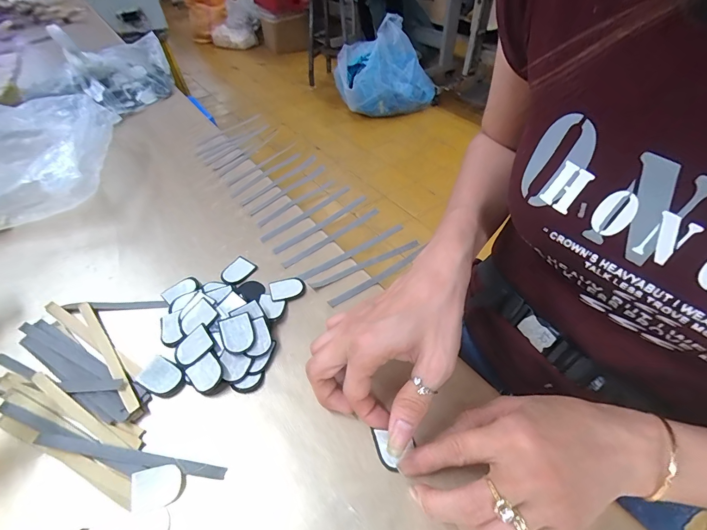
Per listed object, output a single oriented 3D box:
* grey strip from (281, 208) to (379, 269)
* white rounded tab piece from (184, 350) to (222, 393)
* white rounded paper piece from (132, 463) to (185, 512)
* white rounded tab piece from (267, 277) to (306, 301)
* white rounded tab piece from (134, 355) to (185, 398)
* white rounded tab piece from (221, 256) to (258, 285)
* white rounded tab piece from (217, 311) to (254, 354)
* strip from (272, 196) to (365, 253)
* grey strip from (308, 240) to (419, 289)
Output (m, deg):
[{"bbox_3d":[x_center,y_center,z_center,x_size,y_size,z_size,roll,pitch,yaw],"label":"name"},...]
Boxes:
[{"bbox_3d":[-0.024,-0.032,0.391,0.128,0.014,0.009,-30,53,-26],"label":"grey strip"},{"bbox_3d":[-0.118,0.086,0.279,0.026,0.004,0.029,-45,55,-7],"label":"white rounded tab piece"},{"bbox_3d":[-0.128,0.144,0.229,0.031,0.007,0.023,-10,47,-10],"label":"white rounded paper piece"},{"bbox_3d":[-0.065,0.022,0.343,0.033,0.005,0.027,-17,48,-16],"label":"white rounded tab piece"},{"bbox_3d":[-0.152,0.090,0.280,0.031,0.012,0.025,20,49,18],"label":"white rounded tab piece"},{"bbox_3d":[-0.120,0.006,0.362,0.028,0.004,0.034,32,54,27],"label":"white rounded tab piece"},{"bbox_3d":[-0.098,0.058,0.295,0.026,0.004,0.033,-18,65,-12],"label":"white rounded tab piece"},{"bbox_3d":[-0.036,-0.050,0.409,0.130,0.016,0.008,-30,53,-26],"label":"strip"},{"bbox_3d":[0.014,-0.003,0.367,0.128,0.004,0.008,-23,50,-21],"label":"grey strip"}]

